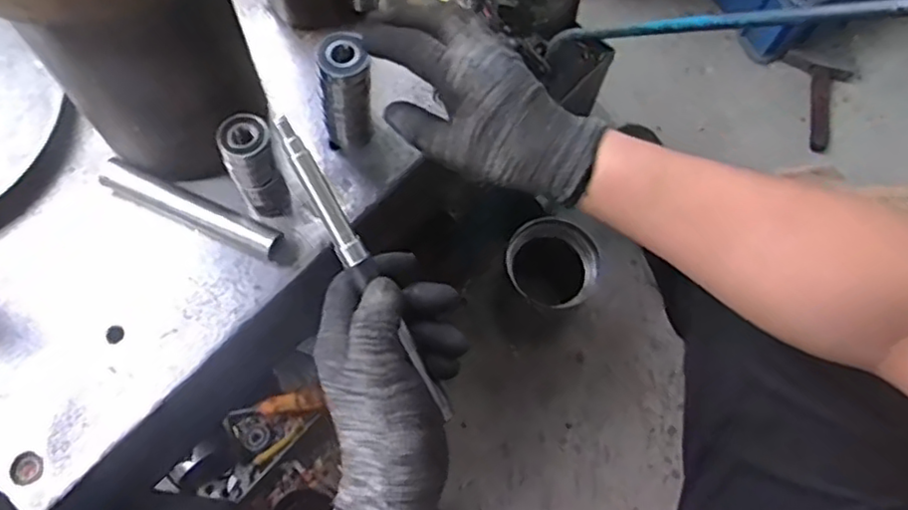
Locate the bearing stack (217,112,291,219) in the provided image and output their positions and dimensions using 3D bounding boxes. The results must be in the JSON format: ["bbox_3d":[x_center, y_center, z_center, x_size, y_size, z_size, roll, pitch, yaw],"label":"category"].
[{"bbox_3d":[-0.146,-0.063,0.487,0.034,0.088,0.036,-16,69,-10],"label":"bearing stack"}]

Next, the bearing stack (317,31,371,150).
[{"bbox_3d":[-0.083,-0.123,0.514,0.035,0.106,0.033,-6,68,-6],"label":"bearing stack"}]

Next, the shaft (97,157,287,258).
[{"bbox_3d":[-0.204,-0.034,0.511,0.147,0.027,0.025,25,68,7],"label":"shaft"}]

